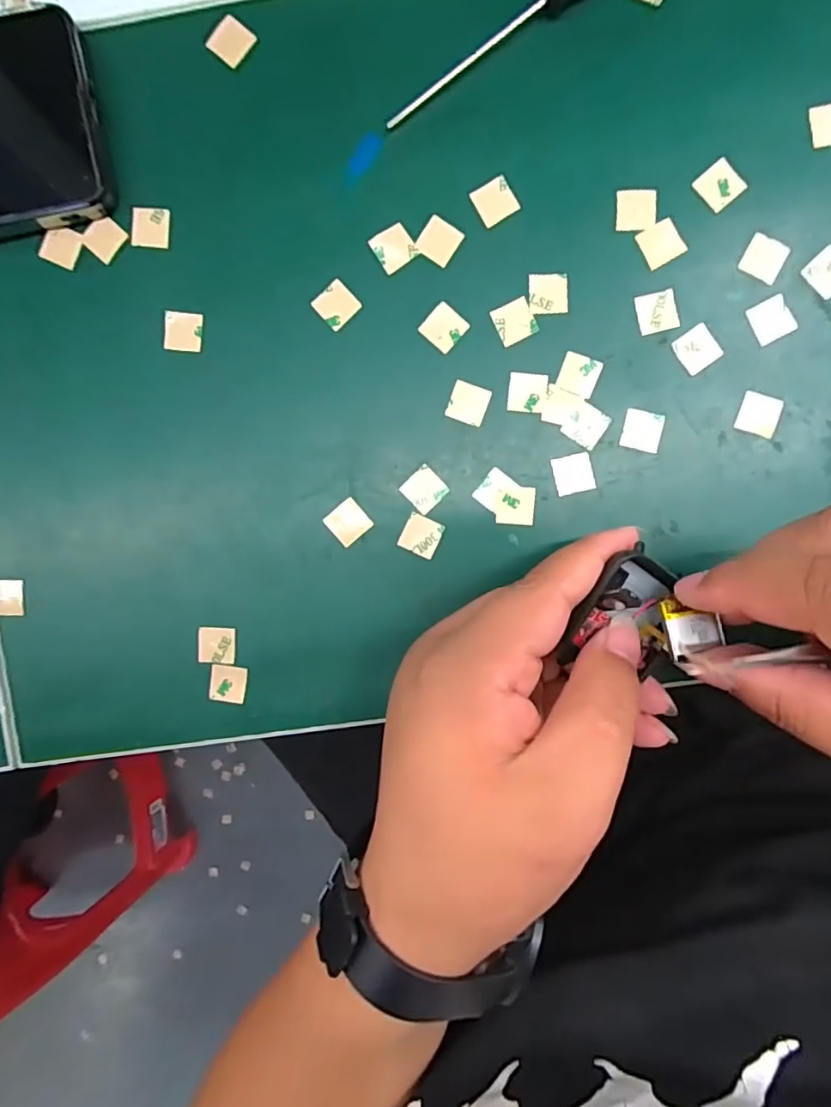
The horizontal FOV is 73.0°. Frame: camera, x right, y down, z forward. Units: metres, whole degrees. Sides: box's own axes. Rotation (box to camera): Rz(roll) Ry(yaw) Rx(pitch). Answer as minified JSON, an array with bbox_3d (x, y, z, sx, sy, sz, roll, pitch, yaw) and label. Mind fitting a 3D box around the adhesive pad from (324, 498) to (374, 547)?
[{"bbox_3d":[-0.028,-0.013,0.233,0.015,0.004,0.016,-39,89,3],"label":"adhesive pad"}]

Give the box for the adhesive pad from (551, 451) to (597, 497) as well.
[{"bbox_3d":[0.065,-0.032,0.228,0.016,0.004,0.016,-13,91,3],"label":"adhesive pad"}]

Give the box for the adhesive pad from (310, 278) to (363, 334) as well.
[{"bbox_3d":[-0.032,-0.102,0.228,0.015,0.004,0.016,-43,89,3],"label":"adhesive pad"}]

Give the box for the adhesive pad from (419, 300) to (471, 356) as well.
[{"bbox_3d":[0.012,-0.092,0.227,0.016,0.004,0.016,41,93,1],"label":"adhesive pad"}]

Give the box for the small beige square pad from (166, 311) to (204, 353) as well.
[{"bbox_3d":[-0.096,-0.092,0.233,0.015,0.004,0.016,6,92,3],"label":"small beige square pad"}]

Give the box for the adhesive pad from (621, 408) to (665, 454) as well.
[{"bbox_3d":[0.092,-0.049,0.226,0.015,0.004,0.016,12,92,2],"label":"adhesive pad"}]

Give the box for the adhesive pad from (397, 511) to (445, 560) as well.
[{"bbox_3d":[0.003,-0.007,0.234,0.015,0.004,0.015,25,91,-2],"label":"adhesive pad"}]

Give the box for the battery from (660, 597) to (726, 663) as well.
[{"bbox_3d":[0.095,0.024,0.191,0.019,0.004,0.020,-13,91,3],"label":"battery"}]

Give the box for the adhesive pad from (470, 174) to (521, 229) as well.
[{"bbox_3d":[0.032,-0.141,0.224,0.016,0.004,0.016,-30,90,3],"label":"adhesive pad"}]

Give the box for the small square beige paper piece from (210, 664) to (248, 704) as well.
[{"bbox_3d":[-0.080,0.056,0.238,0.014,0.004,0.015,7,92,3],"label":"small square beige paper piece"}]

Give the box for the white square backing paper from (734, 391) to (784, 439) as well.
[{"bbox_3d":[0.137,-0.056,0.223,0.016,0.004,0.016,17,92,2],"label":"white square backing paper"}]

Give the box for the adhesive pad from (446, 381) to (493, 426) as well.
[{"bbox_3d":[0.022,-0.061,0.228,0.015,0.004,0.015,20,92,2],"label":"adhesive pad"}]

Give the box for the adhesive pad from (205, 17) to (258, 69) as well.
[{"bbox_3d":[-0.074,-0.206,0.226,0.016,0.004,0.016,41,88,-3],"label":"adhesive pad"}]

